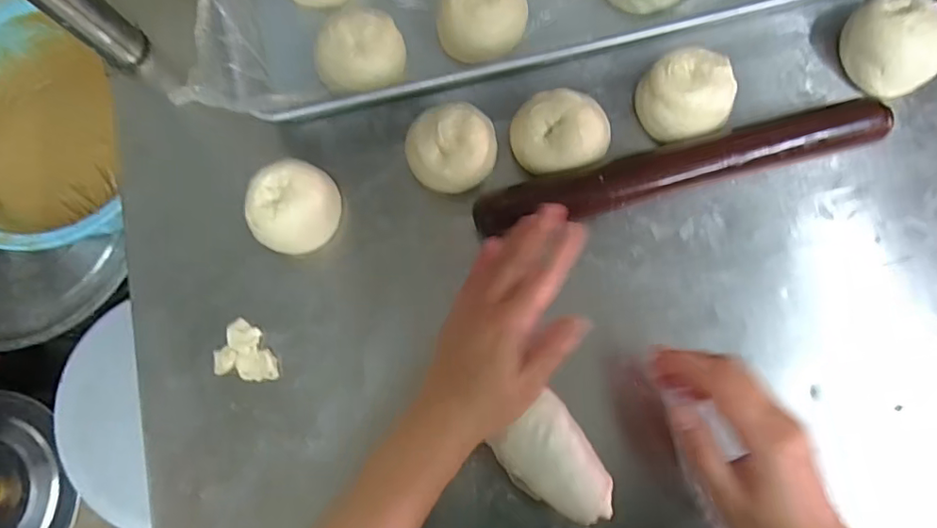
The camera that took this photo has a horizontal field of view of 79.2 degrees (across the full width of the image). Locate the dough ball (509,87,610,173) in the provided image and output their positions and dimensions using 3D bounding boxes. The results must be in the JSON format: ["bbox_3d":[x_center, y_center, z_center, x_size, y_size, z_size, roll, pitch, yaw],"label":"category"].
[{"bbox_3d":[0.076,-0.104,0.456,0.081,0.049,0.063,-7,80,1],"label":"dough ball"}]

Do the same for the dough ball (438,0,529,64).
[{"bbox_3d":[0.014,-0.208,0.478,0.081,0.048,0.069,-44,81,-5],"label":"dough ball"}]

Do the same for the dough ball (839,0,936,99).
[{"bbox_3d":[0.351,-0.181,0.459,0.074,0.047,0.079,0,80,2],"label":"dough ball"}]

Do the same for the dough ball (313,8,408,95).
[{"bbox_3d":[-0.089,-0.171,0.473,0.069,0.049,0.066,0,80,2],"label":"dough ball"}]

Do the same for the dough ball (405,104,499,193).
[{"bbox_3d":[-0.012,-0.090,0.449,0.069,0.044,0.064,0,80,2],"label":"dough ball"}]

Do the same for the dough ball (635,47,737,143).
[{"bbox_3d":[0.175,-0.132,0.458,0.066,0.052,0.063,0,80,2],"label":"dough ball"}]

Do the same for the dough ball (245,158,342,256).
[{"bbox_3d":[-0.142,-0.044,0.457,0.063,0.045,0.070,8,81,4],"label":"dough ball"}]

